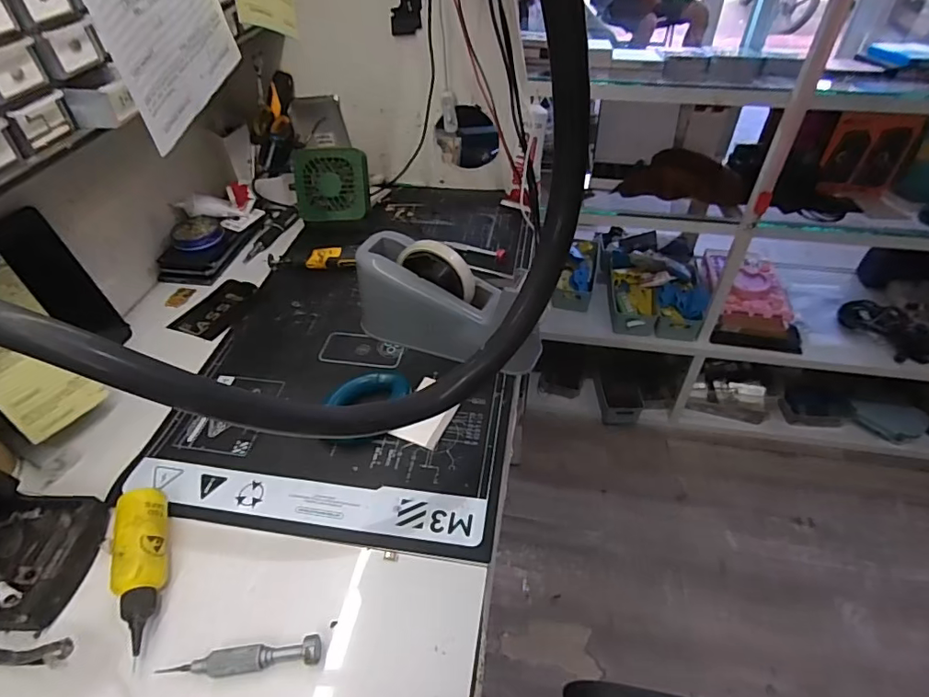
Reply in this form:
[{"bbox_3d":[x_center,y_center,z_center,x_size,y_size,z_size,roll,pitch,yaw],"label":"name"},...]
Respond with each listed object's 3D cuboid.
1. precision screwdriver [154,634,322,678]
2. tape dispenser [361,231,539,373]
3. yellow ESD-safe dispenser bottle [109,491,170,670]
[{"bbox_3d":[-0.153,0.212,0.350,0.103,0.014,0.017,-6,45,-5],"label":"precision screwdriver"},{"bbox_3d":[-0.016,-0.050,0.553,0.202,0.101,0.070,15,47,16],"label":"tape dispenser"},{"bbox_3d":[-0.244,0.161,0.388,0.030,0.031,0.132,-16,46,-15],"label":"yellow ESD-safe dispenser bottle"}]

